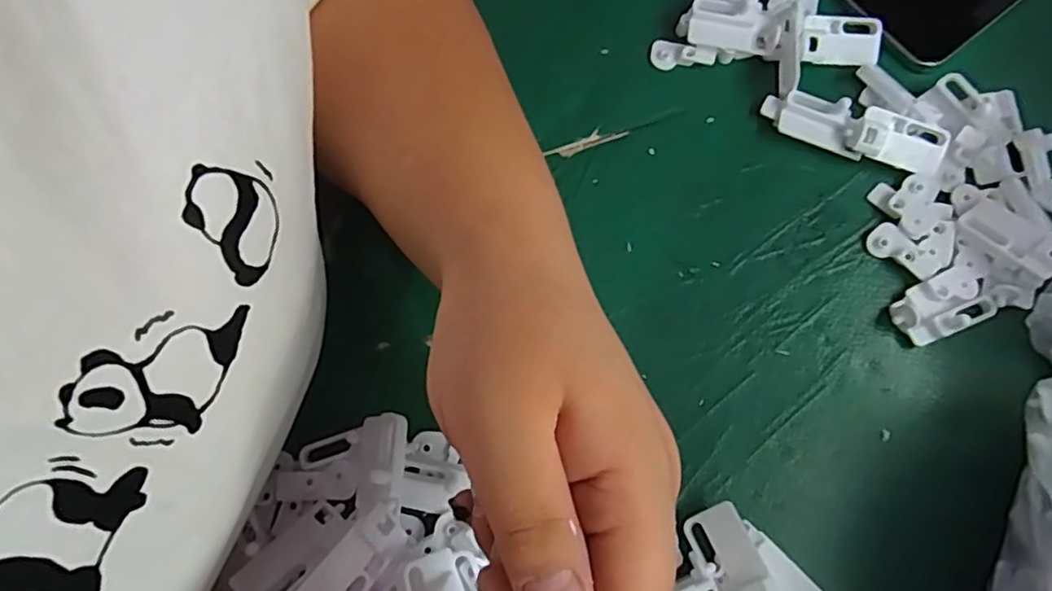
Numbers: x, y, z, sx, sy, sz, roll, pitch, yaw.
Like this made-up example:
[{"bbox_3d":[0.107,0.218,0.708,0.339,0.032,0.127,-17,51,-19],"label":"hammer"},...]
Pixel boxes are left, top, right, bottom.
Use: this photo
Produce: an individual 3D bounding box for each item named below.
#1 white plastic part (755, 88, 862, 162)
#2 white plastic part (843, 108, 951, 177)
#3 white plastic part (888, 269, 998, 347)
[{"bbox_3d":[0.153,-0.093,0.334,0.054,0.014,0.023,25,75,7],"label":"white plastic part"},{"bbox_3d":[0.193,-0.081,0.326,0.049,0.009,0.025,22,75,6],"label":"white plastic part"},{"bbox_3d":[0.203,0.006,0.309,0.047,0.013,0.029,-23,75,-7],"label":"white plastic part"}]

